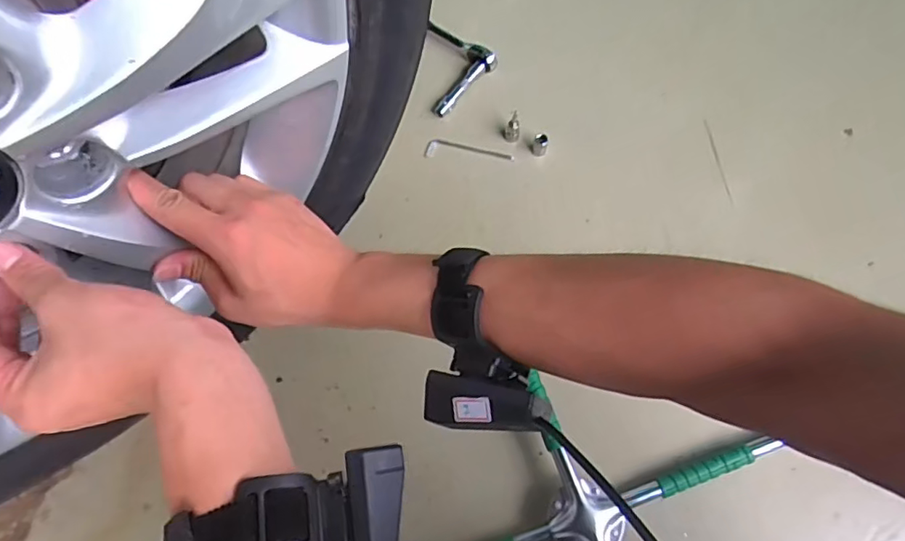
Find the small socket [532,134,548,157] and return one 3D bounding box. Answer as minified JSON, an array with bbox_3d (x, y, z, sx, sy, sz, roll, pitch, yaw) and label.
[{"bbox_3d":[0.108,-0.155,0.689,0.017,0.018,0.022,5,69,3],"label":"small socket"}]

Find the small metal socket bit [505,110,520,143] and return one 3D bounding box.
[{"bbox_3d":[0.074,-0.175,0.686,0.018,0.045,0.018,0,68,1],"label":"small metal socket bit"}]

